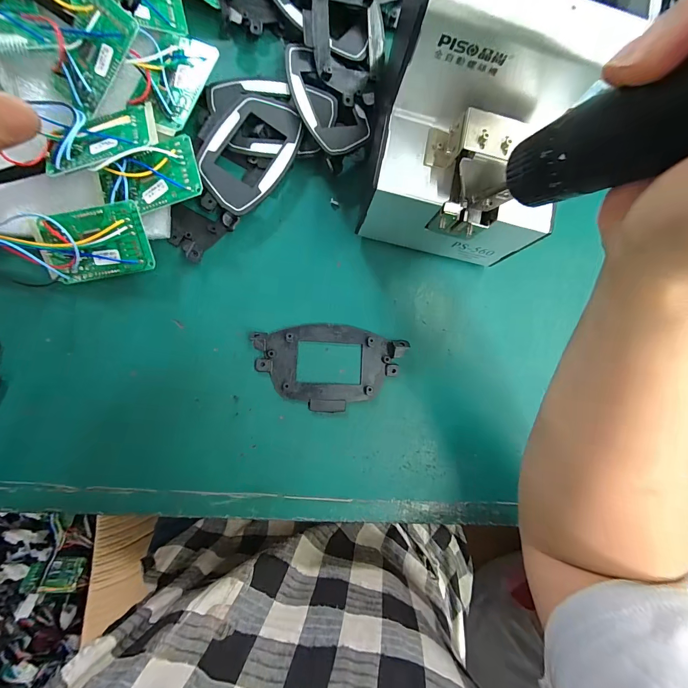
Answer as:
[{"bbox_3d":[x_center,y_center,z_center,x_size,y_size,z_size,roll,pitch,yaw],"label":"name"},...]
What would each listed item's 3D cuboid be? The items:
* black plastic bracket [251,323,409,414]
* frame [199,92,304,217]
[{"bbox_3d":[-0.011,0.020,0.270,0.121,0.009,0.071,3,87,-7],"label":"black plastic bracket"},{"bbox_3d":[-0.077,-0.157,0.268,0.062,0.012,0.101,31,83,-3],"label":"frame"}]

